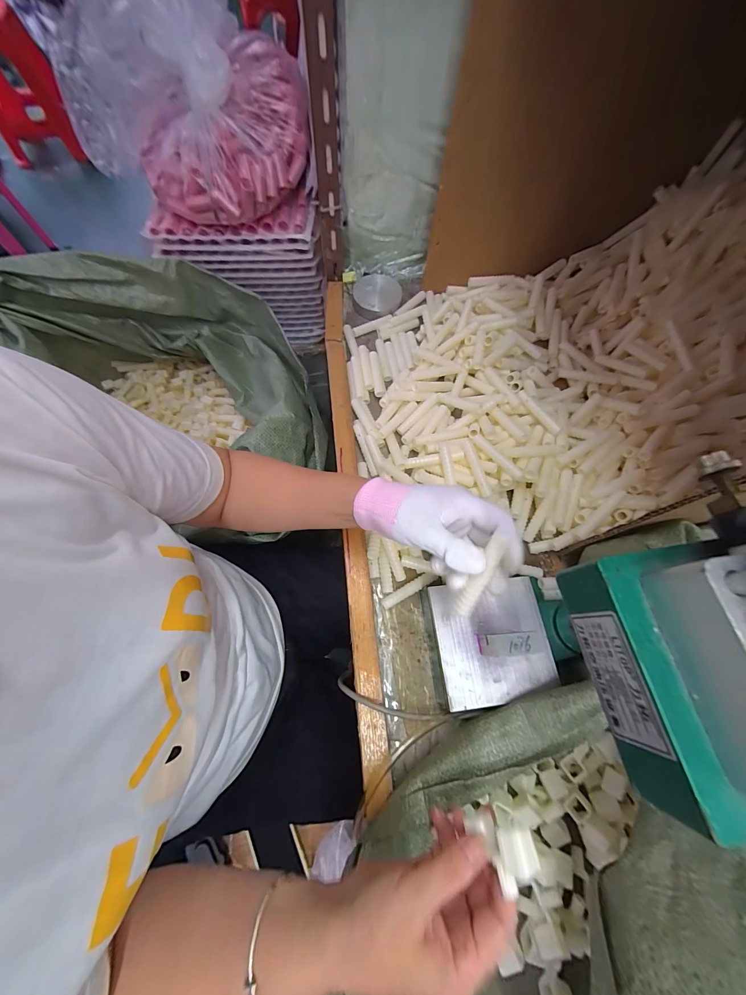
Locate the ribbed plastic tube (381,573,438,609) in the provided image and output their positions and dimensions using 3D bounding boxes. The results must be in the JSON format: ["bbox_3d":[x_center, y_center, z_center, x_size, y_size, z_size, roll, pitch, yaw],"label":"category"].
[{"bbox_3d":[0.044,0.116,0.406,0.073,0.017,0.013,-27,71,-13],"label":"ribbed plastic tube"}]

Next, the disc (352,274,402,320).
[{"bbox_3d":[0.007,-0.363,0.581,0.084,0.018,0.100,-2,68,-4],"label":"disc"}]

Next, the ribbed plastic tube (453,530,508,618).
[{"bbox_3d":[0.084,0.065,0.262,0.012,0.009,0.075,22,109,6],"label":"ribbed plastic tube"}]

